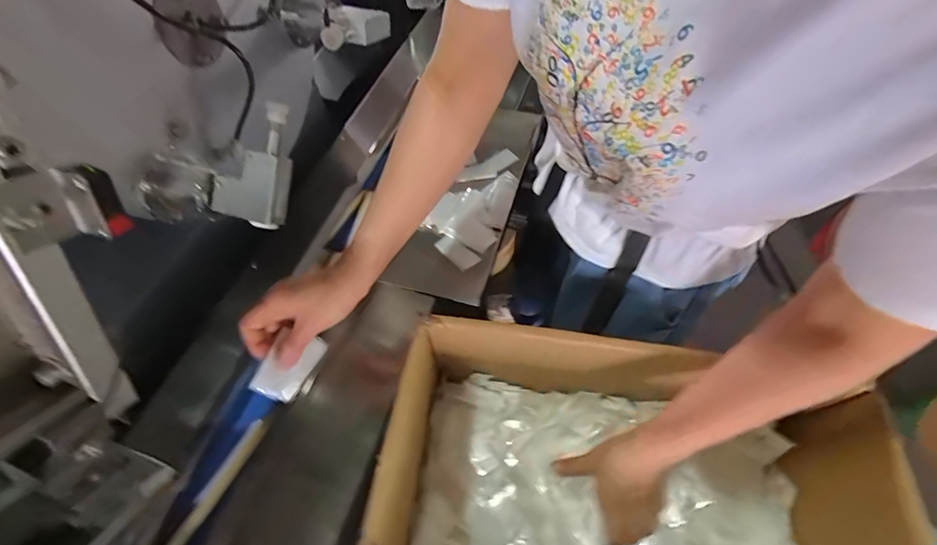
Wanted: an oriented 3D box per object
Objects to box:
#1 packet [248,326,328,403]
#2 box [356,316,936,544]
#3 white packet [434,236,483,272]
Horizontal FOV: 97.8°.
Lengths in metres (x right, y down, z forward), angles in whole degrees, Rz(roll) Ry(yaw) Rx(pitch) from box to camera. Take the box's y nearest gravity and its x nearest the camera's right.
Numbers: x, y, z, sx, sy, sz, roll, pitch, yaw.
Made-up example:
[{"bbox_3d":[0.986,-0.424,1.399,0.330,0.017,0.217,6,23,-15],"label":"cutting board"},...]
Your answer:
[{"bbox_3d":[-0.177,0.092,0.408,0.007,0.047,0.072,12,55,40],"label":"packet"},{"bbox_3d":[0.157,0.263,0.476,0.477,0.227,0.306,7,60,6],"label":"box"},{"bbox_3d":[-0.017,-0.030,0.583,0.032,0.004,0.064,-39,66,-20],"label":"white packet"}]

